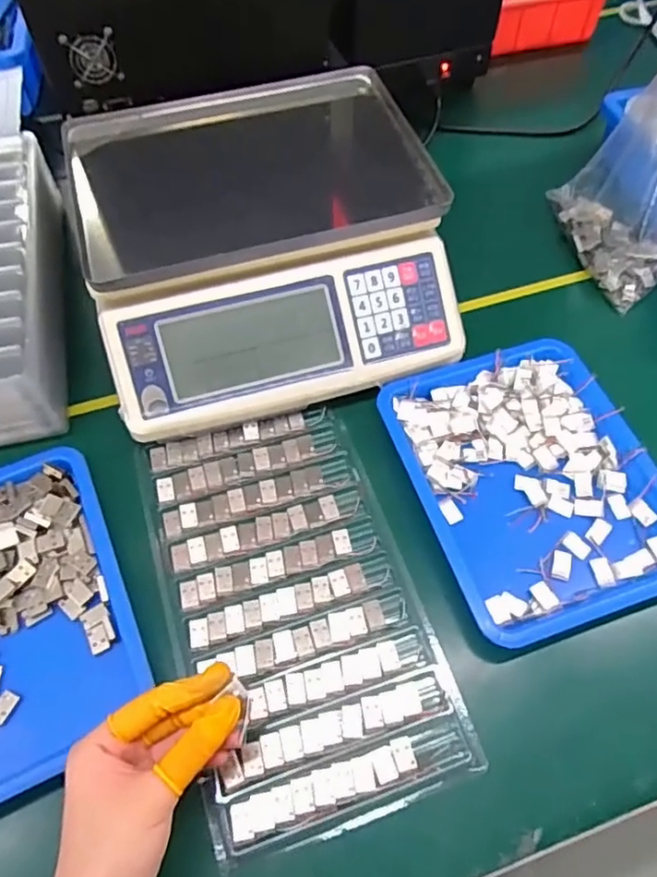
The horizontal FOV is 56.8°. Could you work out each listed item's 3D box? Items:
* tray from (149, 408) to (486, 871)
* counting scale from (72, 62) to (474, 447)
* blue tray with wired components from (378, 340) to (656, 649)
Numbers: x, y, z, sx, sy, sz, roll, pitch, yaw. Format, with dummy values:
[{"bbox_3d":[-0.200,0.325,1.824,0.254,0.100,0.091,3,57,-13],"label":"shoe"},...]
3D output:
[{"bbox_3d":[-0.025,0.106,0.420,0.152,0.016,0.277,-16,63,-11],"label":"tray"},{"bbox_3d":[-0.055,-0.168,0.509,0.275,0.096,0.286,-15,61,-8],"label":"counting scale"},{"bbox_3d":[0.151,0.029,0.452,0.168,0.025,0.213,-17,61,-9],"label":"blue tray with wired components"}]

